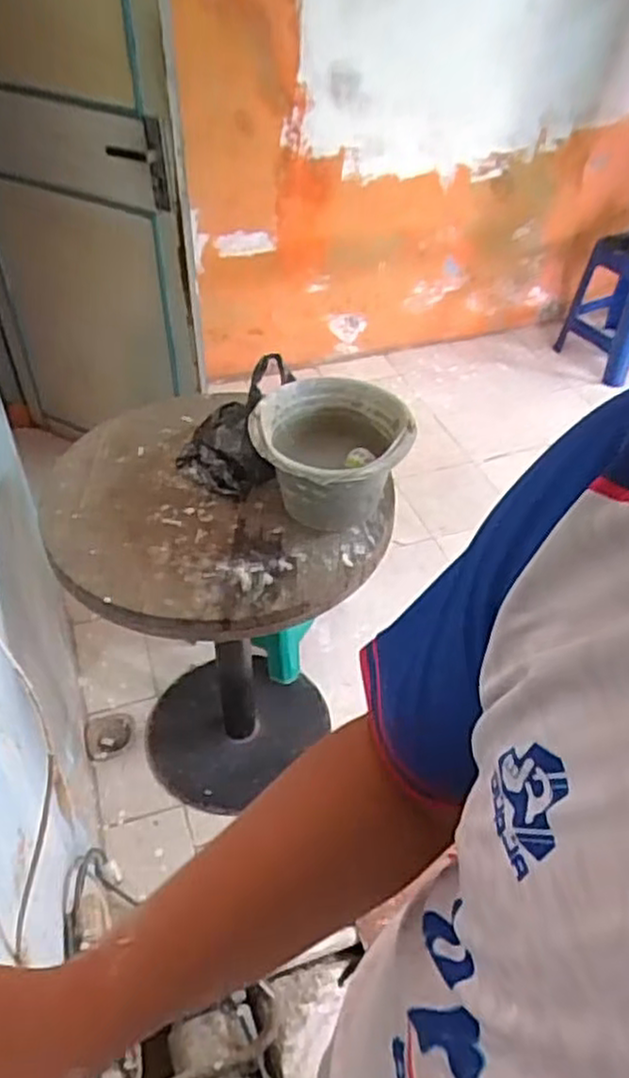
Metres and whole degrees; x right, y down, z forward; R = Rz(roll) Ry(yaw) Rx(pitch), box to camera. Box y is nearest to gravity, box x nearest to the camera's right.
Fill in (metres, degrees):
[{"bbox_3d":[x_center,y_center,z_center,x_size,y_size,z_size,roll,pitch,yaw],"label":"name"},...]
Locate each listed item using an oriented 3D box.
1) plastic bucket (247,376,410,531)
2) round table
[{"bbox_3d":[0.024,-0.114,1.152,0.231,0.178,0.246,-5,40,-9],"label":"plastic bucket"},{"bbox_3d":[-0.177,0.210,1.442,0.545,0.743,0.513,1,39,-1],"label":"round table"}]

